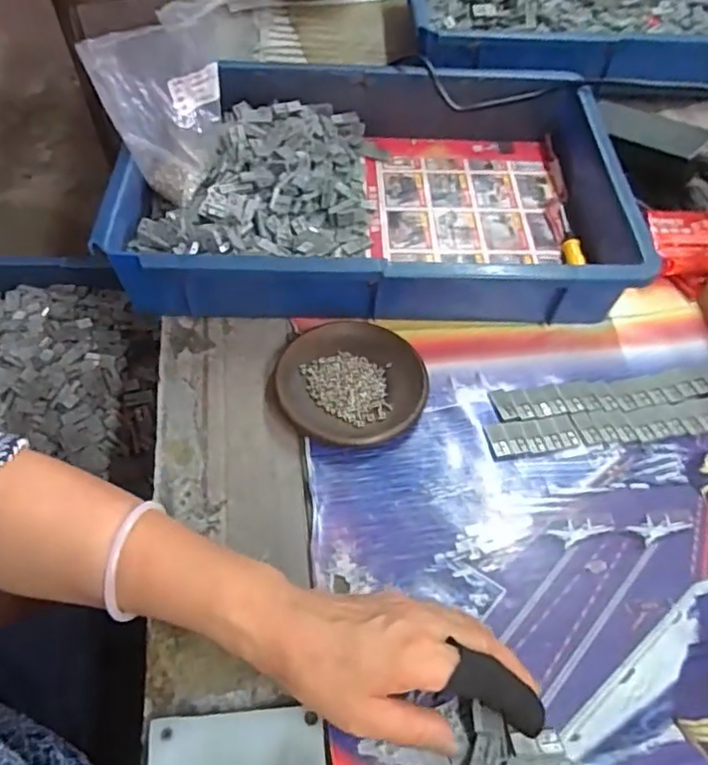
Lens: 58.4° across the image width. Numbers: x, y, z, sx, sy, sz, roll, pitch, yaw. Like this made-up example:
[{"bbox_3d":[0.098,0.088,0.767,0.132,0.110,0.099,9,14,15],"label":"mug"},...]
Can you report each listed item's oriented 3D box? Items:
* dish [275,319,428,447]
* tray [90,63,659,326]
[{"bbox_3d":[-0.002,-0.001,0.488,0.110,0.016,0.115,1,54,-2],"label":"dish"},{"bbox_3d":[0.025,-0.177,0.575,0.425,0.075,0.281,1,54,-1],"label":"tray"}]

